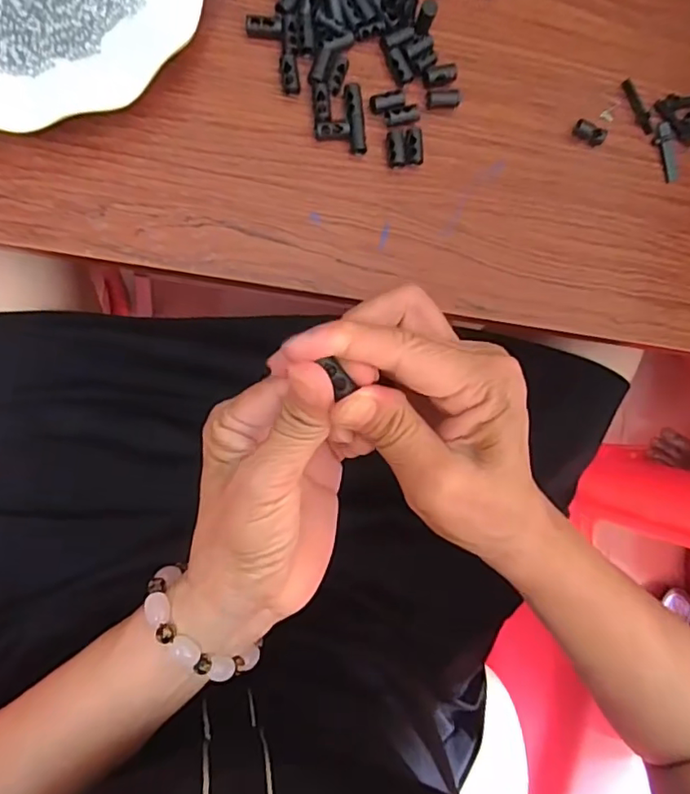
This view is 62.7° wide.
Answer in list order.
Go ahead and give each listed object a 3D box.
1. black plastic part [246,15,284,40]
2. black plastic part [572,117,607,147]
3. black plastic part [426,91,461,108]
[{"bbox_3d":[-0.042,-0.195,0.299,0.019,0.006,0.009,2,87,-11],"label":"black plastic part"},{"bbox_3d":[0.148,-0.160,0.341,0.019,0.011,0.009,28,84,-7],"label":"black plastic part"},{"bbox_3d":[0.055,-0.169,0.322,0.021,0.006,0.009,-11,90,-10],"label":"black plastic part"}]

